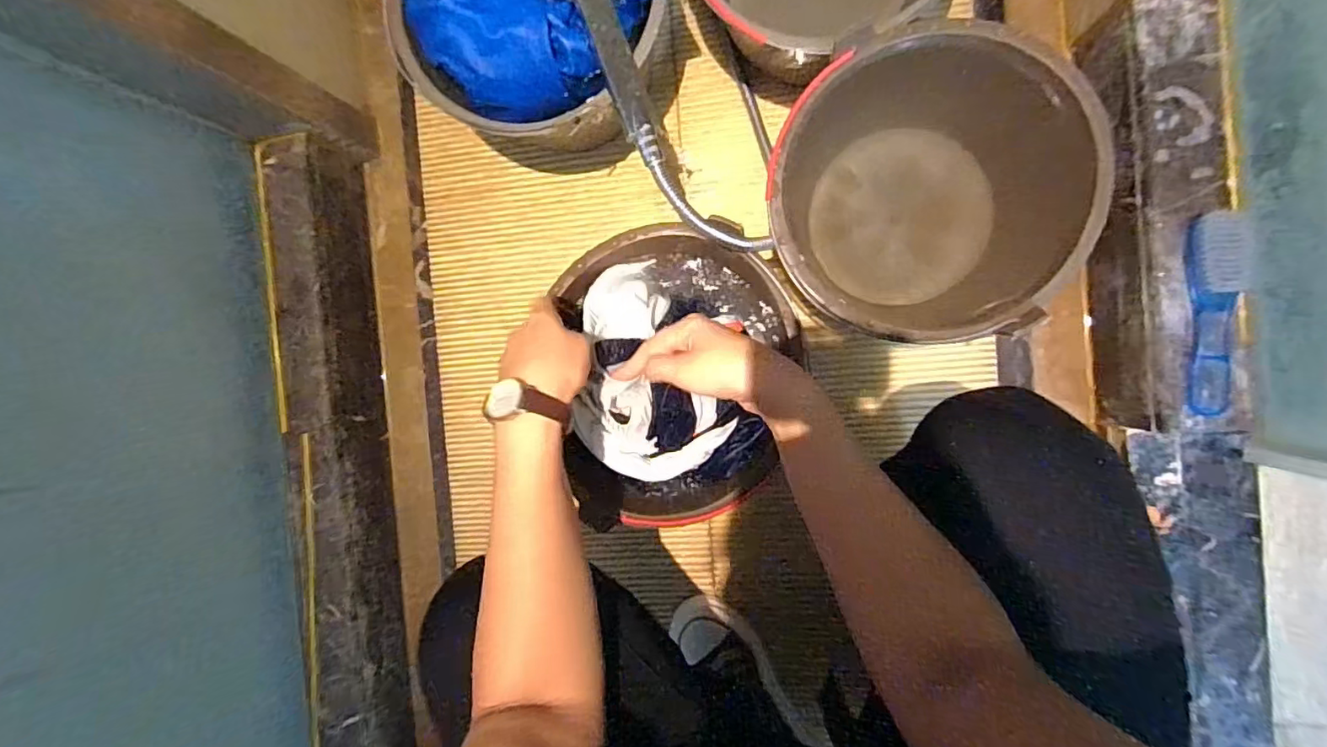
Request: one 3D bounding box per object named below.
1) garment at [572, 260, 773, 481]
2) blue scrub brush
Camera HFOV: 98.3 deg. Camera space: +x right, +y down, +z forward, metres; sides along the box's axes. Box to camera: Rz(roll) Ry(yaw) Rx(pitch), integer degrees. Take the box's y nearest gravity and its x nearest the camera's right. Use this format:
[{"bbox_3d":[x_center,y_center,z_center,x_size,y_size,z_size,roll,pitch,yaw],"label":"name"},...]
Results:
[{"bbox_3d":[0.006,-0.002,0.545,0.164,0.107,0.208,-3,92,9],"label":"garment"},{"bbox_3d":[0.523,-0.055,0.535,0.050,0.037,0.192,-4,92,9],"label":"blue scrub brush"}]

